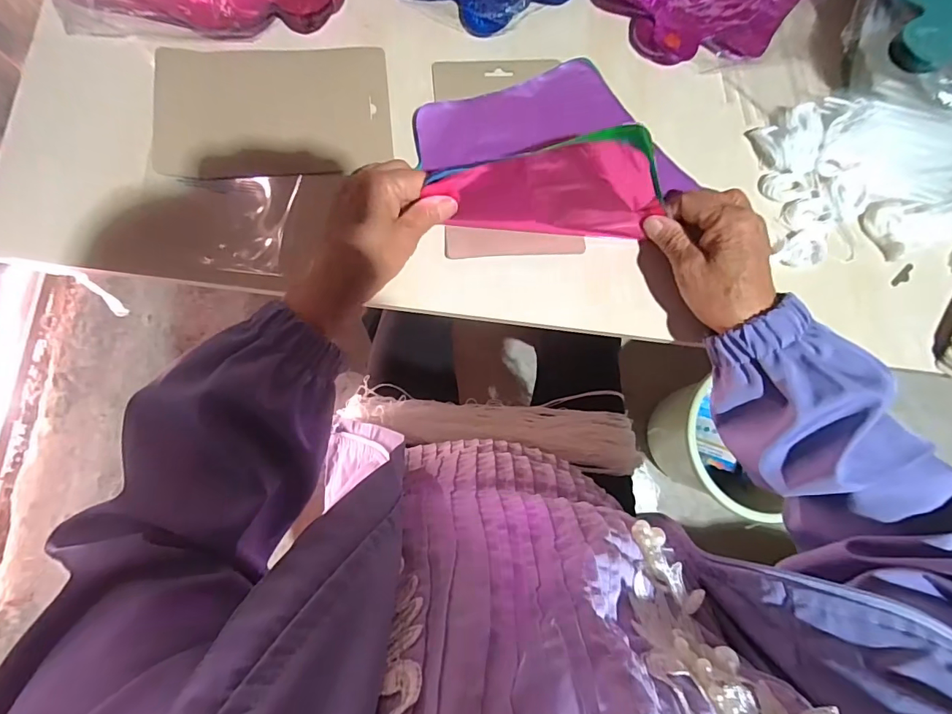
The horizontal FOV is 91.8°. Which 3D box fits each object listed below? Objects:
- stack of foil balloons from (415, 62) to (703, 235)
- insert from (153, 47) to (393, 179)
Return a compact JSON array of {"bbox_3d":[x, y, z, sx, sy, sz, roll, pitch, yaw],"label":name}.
[{"bbox_3d":[0.065,-0.168,0.361,0.204,0.084,0.160,-22,83,-7],"label":"stack of foil balloons"},{"bbox_3d":[-0.166,-0.204,0.382,0.183,0.009,0.111,-4,83,-9],"label":"insert"}]

